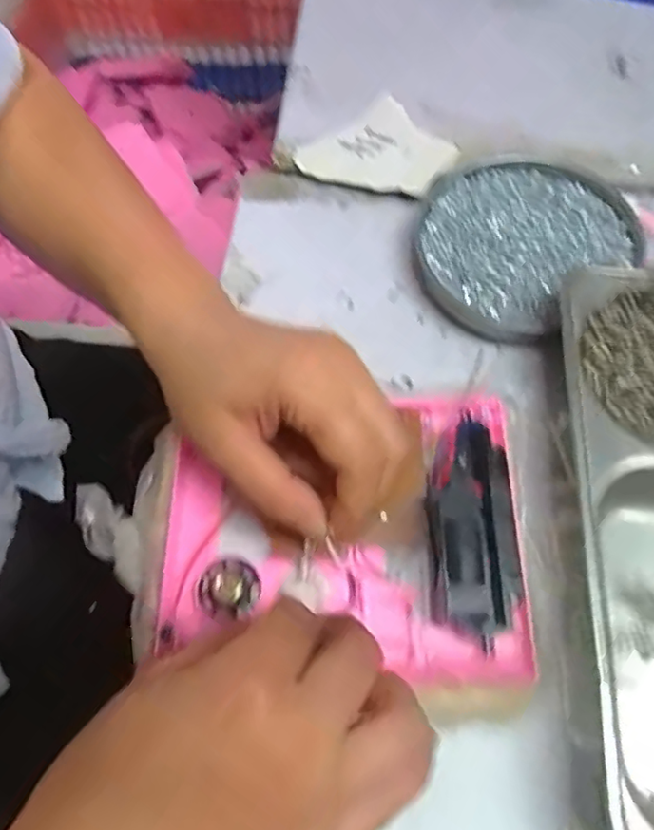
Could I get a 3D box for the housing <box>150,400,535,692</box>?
[{"bbox_3d":[0.004,0.054,0.277,0.163,0.043,0.127,-1,63,2],"label":"housing"}]

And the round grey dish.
[{"bbox_3d":[0.122,-0.114,0.380,0.133,0.017,0.127,-1,65,2],"label":"round grey dish"}]

